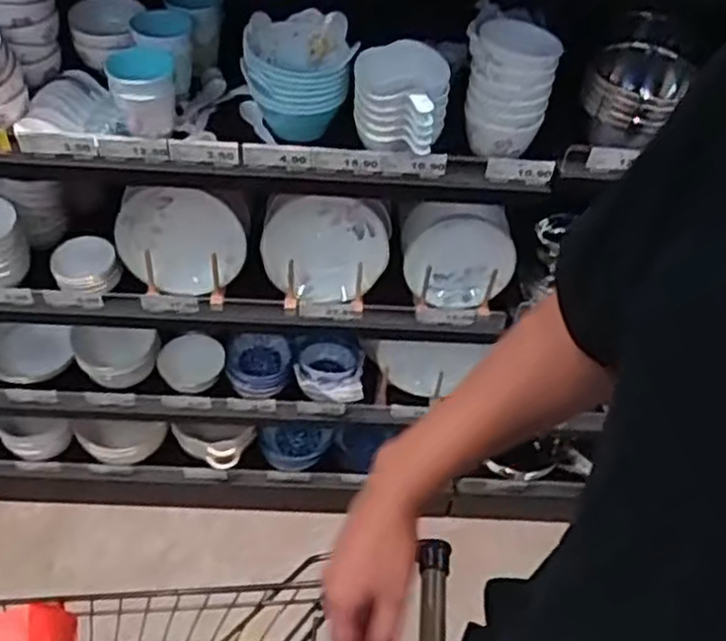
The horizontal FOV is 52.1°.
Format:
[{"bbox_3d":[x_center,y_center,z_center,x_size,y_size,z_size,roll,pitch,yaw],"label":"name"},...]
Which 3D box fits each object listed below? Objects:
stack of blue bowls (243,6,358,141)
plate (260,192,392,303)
[{"bbox_3d":[-0.096,-0.356,1.086,0.151,0.116,0.152,-7,50,-11],"label":"stack of blue bowls"},{"bbox_3d":[-0.060,-0.122,1.205,0.210,0.198,0.024,6,28,-23],"label":"plate"}]

